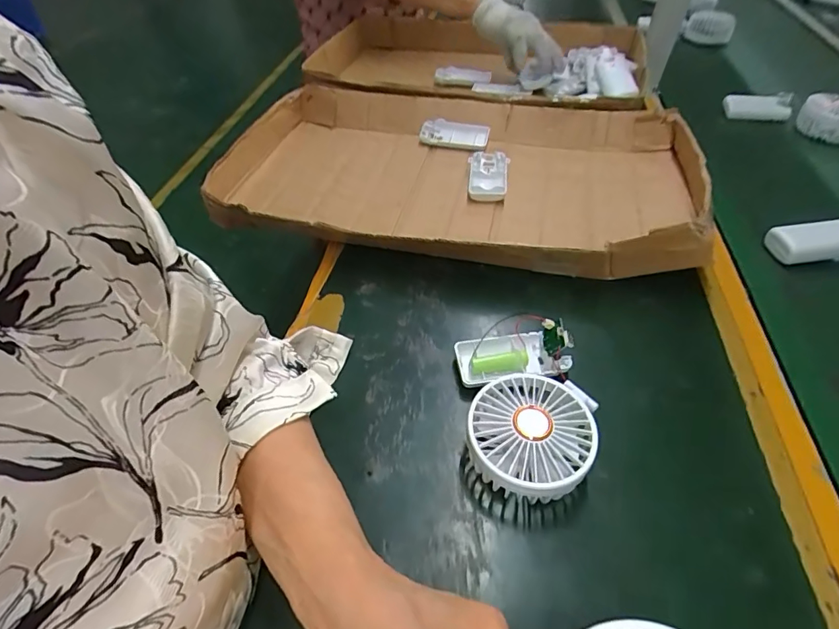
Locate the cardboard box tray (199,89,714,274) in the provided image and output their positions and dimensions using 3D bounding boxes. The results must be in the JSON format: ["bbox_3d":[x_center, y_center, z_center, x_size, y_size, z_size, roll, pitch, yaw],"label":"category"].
[{"bbox_3d":[0.043,-0.179,0.571,0.531,0.067,0.317,7,47,9],"label":"cardboard box tray"}]

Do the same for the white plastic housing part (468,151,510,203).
[{"bbox_3d":[0.083,-0.170,0.587,0.049,0.022,0.094,7,47,9],"label":"white plastic housing part"}]

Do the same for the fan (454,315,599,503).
[{"bbox_3d":[0.079,0.061,0.367,0.090,0.048,0.163,-2,47,0],"label":"fan"}]

